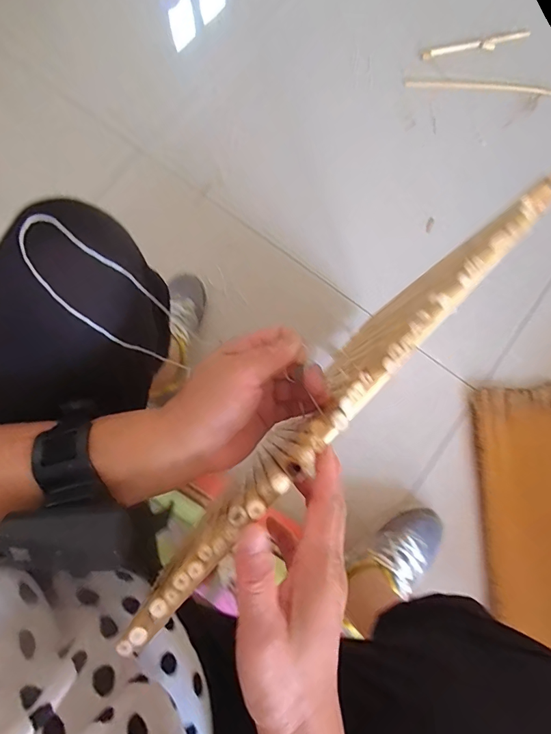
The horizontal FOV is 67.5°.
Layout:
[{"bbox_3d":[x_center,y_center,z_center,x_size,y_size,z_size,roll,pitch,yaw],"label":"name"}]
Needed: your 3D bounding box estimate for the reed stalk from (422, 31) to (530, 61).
[{"bbox_3d":[0.434,-0.696,0.897,0.240,0.013,0.026,-13,80,-4],"label":"reed stalk"}]

